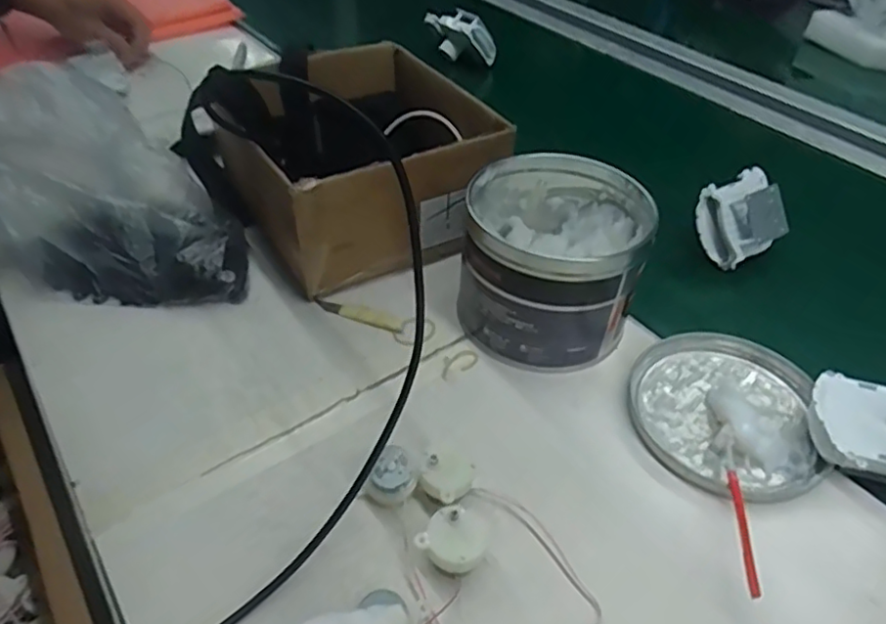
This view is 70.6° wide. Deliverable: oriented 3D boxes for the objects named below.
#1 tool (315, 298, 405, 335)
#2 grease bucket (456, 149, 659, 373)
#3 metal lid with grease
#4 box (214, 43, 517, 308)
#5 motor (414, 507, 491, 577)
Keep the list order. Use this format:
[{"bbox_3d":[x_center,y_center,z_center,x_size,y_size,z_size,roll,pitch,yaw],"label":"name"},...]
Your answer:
[{"bbox_3d":[-0.065,0.001,0.483,0.074,0.004,0.015,16,44,13],"label":"tool"},{"bbox_3d":[0.079,-0.041,0.467,0.126,0.102,0.136,9,43,6],"label":"grease bucket"},{"bbox_3d":[0.191,0.065,0.425,0.123,0.015,0.131,2,43,-2],"label":"metal lid with grease"},{"bbox_3d":[-0.078,-0.133,0.551,0.192,0.108,0.215,-23,49,-26],"label":"box"},{"bbox_3d":[0.006,0.124,0.333,0.031,0.027,0.031,2,43,-2],"label":"motor"}]

